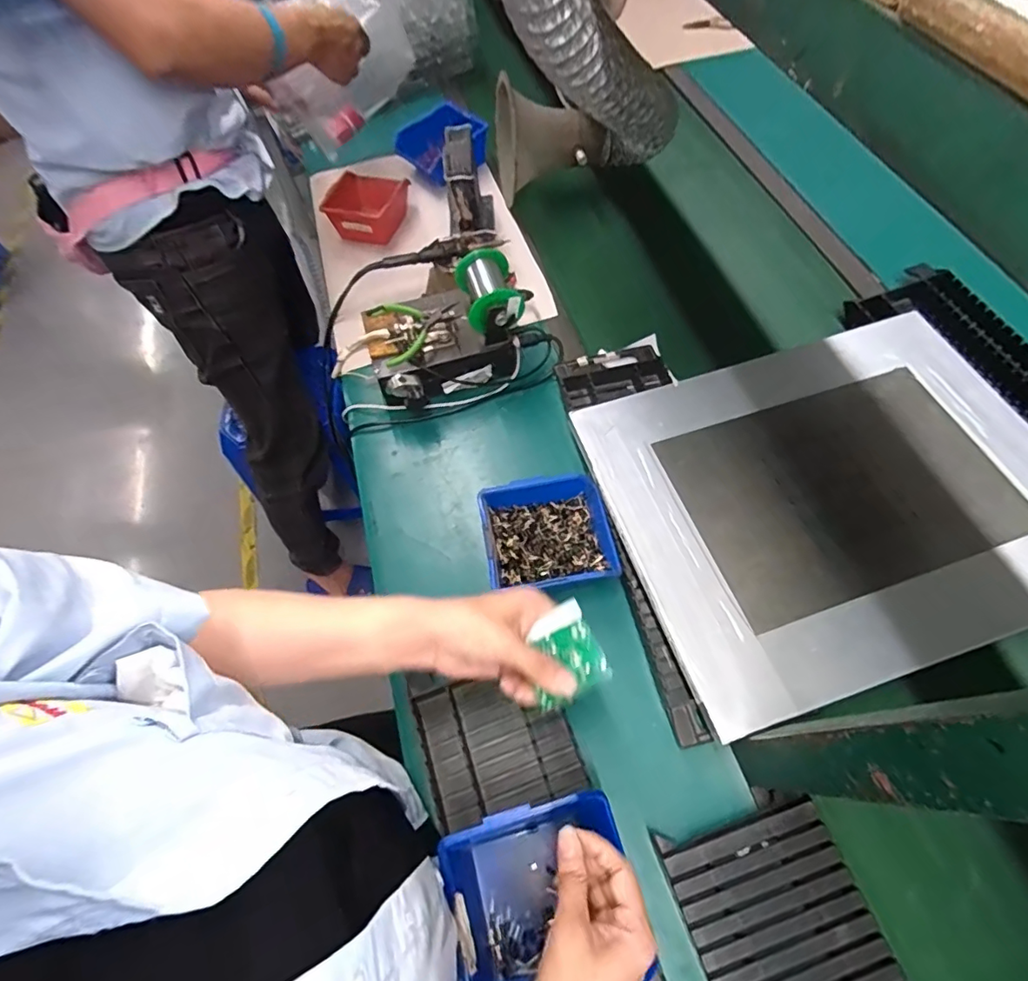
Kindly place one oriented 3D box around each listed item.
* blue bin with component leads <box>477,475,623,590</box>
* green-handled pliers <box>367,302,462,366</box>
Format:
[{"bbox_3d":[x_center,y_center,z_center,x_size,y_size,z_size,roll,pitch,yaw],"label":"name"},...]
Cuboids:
[{"bbox_3d":[0.037,0.053,0.566,0.132,0.062,0.121,-11,62,-2],"label":"blue bin with component leads"},{"bbox_3d":[-0.119,-0.203,0.644,0.109,0.018,0.086,-18,70,-2],"label":"green-handled pliers"}]

